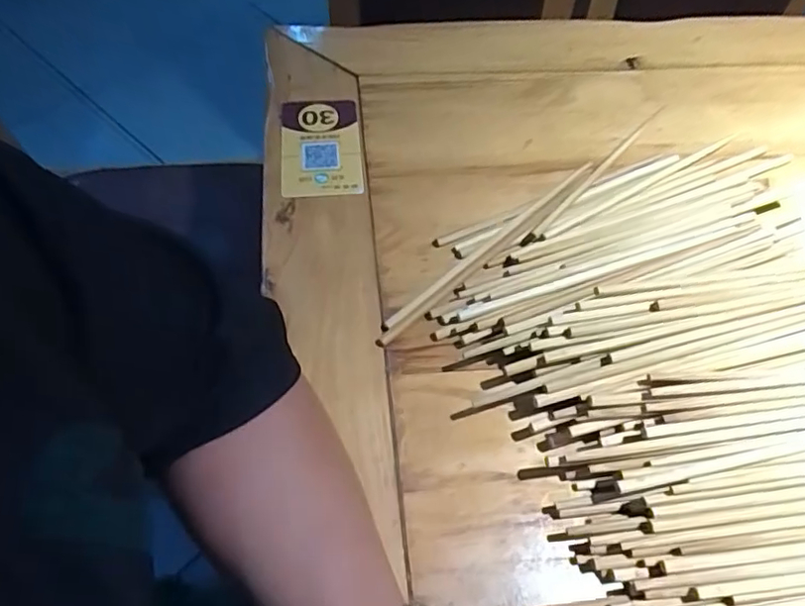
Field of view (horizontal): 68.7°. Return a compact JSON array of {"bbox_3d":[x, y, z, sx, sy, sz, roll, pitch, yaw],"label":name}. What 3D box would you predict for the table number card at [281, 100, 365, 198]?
[{"bbox_3d":[-0.072,-0.137,0.520,0.069,0.010,0.108,-5,62,-3],"label":"table number card"}]

